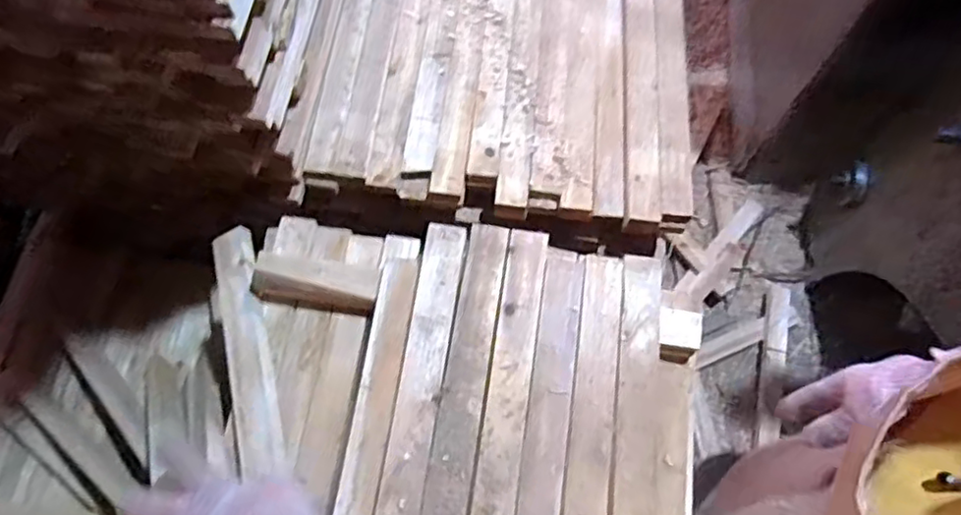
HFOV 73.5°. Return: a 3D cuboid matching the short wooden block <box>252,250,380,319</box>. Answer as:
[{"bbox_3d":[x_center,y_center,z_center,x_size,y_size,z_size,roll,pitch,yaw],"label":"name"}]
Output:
[{"bbox_3d":[-0.186,0.030,0.731,0.139,0.036,0.049,11,67,3],"label":"short wooden block"}]

